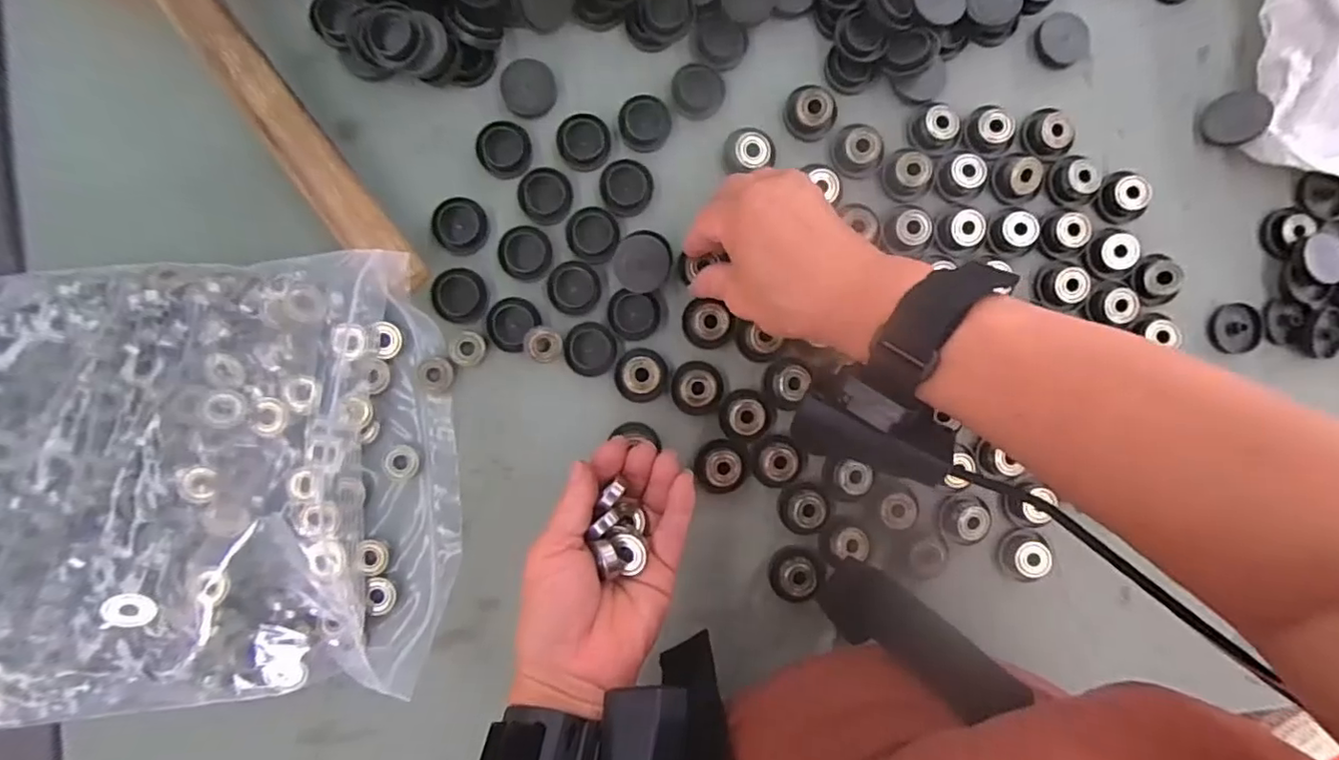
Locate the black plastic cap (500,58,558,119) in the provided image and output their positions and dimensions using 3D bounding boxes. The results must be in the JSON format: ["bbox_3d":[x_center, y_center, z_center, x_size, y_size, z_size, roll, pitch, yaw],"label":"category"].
[{"bbox_3d":[-0.082,-0.171,0.353,0.031,0.013,0.028,-16,91,-4],"label":"black plastic cap"}]

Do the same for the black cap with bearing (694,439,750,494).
[{"bbox_3d":[0.032,0.052,0.360,0.034,0.013,0.032,0,90,-4],"label":"black cap with bearing"}]

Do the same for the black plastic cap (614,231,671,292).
[{"bbox_3d":[-0.015,-0.070,0.356,0.032,0.014,0.037,42,87,-3],"label":"black plastic cap"}]

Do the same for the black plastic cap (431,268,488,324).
[{"bbox_3d":[-0.122,-0.050,0.351,0.029,0.005,0.032,-3,90,-4],"label":"black plastic cap"}]

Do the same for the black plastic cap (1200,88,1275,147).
[{"bbox_3d":[0.353,-0.163,0.375,0.004,0.031,0.031,-21,104,-43],"label":"black plastic cap"}]

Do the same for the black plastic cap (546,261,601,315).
[{"bbox_3d":[-0.056,-0.054,0.356,0.030,0.008,0.030,0,90,-4],"label":"black plastic cap"}]

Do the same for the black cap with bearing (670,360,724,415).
[{"bbox_3d":[0.017,0.005,0.359,0.031,0.010,0.032,0,90,-4],"label":"black cap with bearing"}]

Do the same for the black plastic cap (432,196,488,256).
[{"bbox_3d":[-0.122,-0.090,0.352,0.030,0.009,0.031,0,90,-4],"label":"black plastic cap"}]

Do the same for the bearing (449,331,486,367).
[{"bbox_3d":[-0.119,-0.018,0.355,0.019,0.006,0.020,0,90,-4],"label":"bearing"}]

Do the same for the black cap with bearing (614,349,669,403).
[{"bbox_3d":[-0.016,-0.003,0.358,0.030,0.012,0.031,0,90,-4],"label":"black cap with bearing"}]

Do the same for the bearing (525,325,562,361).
[{"bbox_3d":[-0.074,-0.021,0.354,0.021,0.011,0.021,0,90,-4],"label":"bearing"}]

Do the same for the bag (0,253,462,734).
[{"bbox_3d":[-0.261,0.057,0.317,0.274,0.057,0.234,-5,90,-4],"label":"bag"}]

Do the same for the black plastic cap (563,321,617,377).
[{"bbox_3d":[-0.047,-0.019,0.358,0.030,0.007,0.032,2,90,-4],"label":"black plastic cap"}]

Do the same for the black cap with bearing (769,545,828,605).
[{"bbox_3d":[0.077,0.116,0.362,0.033,0.017,0.028,-36,92,-3],"label":"black cap with bearing"}]

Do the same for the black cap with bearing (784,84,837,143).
[{"bbox_3d":[0.087,-0.165,0.368,0.032,0.012,0.031,0,90,-4],"label":"black cap with bearing"}]

